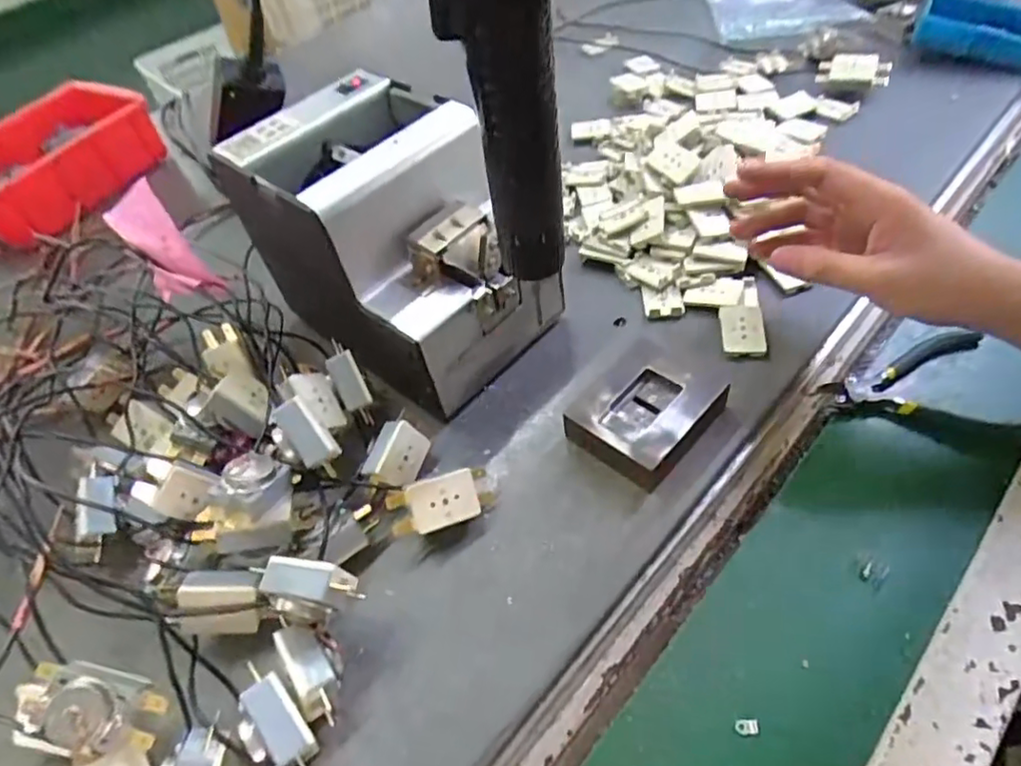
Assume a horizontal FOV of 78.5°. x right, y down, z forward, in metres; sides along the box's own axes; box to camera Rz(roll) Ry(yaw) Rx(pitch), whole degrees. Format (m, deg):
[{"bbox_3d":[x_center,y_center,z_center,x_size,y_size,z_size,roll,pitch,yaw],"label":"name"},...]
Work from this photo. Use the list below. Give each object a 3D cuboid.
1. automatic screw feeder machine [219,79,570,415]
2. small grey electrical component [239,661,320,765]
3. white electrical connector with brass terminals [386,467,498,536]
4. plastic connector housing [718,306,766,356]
[{"bbox_3d":[-0.077,-0.098,0.421,0.179,0.138,0.122,30,61,28],"label":"automatic screw feeder machine"},{"bbox_3d":[-0.107,0.158,0.292,0.017,0.028,0.052,-36,55,-20],"label":"small grey electrical component"},{"bbox_3d":[-0.039,0.066,0.355,0.059,0.019,0.029,-17,84,-16],"label":"white electrical connector with brass terminals"},{"bbox_3d":[0.159,-0.037,0.430,0.028,0.011,0.042,0,51,8],"label":"plastic connector housing"}]

